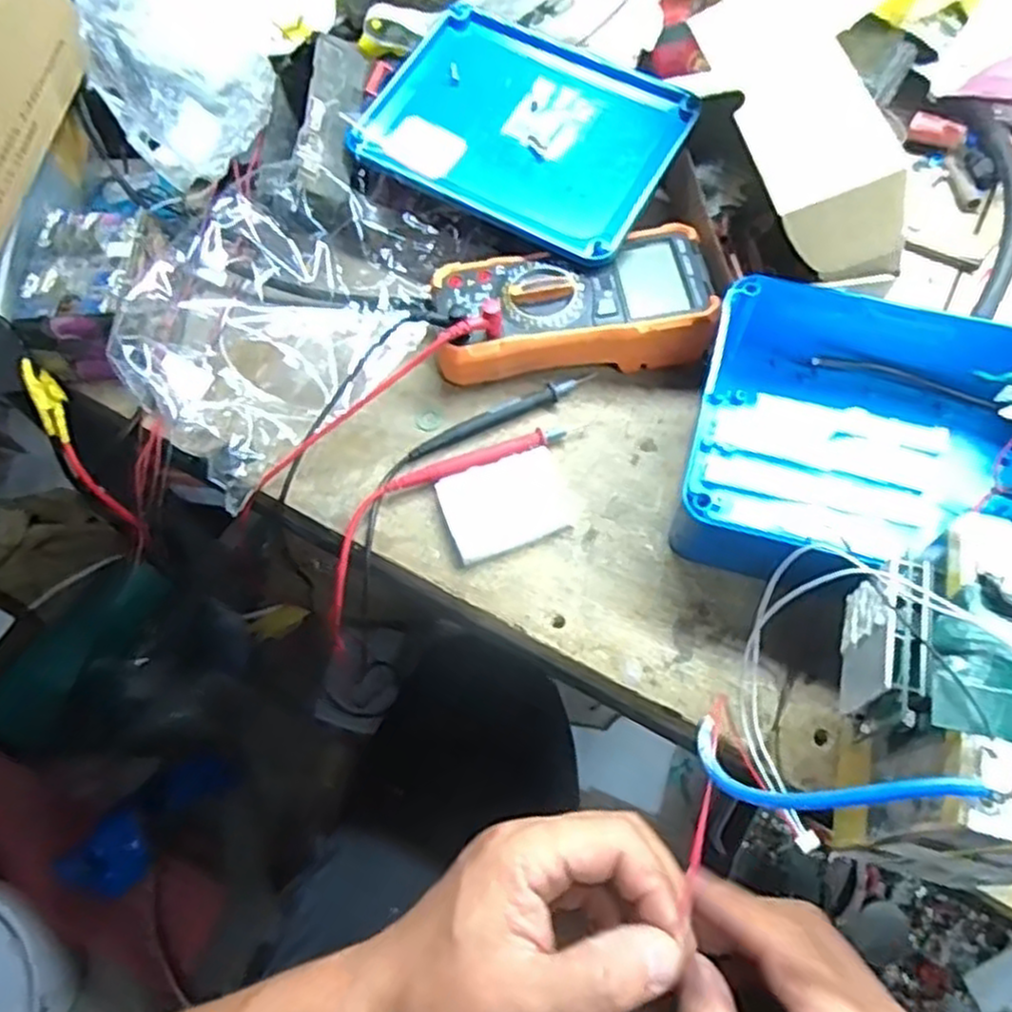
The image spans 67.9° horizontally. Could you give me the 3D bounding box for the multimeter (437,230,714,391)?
[{"bbox_3d":[0.043,-0.126,0.480,0.171,0.042,0.084,-7,63,0],"label":"multimeter"}]

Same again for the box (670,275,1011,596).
[{"bbox_3d":[0.206,-0.036,0.408,0.202,0.073,0.159,17,66,12],"label":"box"}]

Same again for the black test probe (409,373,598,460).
[{"bbox_3d":[-0.003,-0.059,0.471,0.124,0.010,0.014,-24,64,-8],"label":"black test probe"}]

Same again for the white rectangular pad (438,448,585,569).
[{"bbox_3d":[0.001,-0.002,0.443,0.075,0.010,0.055,-22,64,-7],"label":"white rectangular pad"}]

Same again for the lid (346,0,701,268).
[{"bbox_3d":[0.013,-0.251,0.503,0.195,0.021,0.154,29,77,9],"label":"lid"}]

